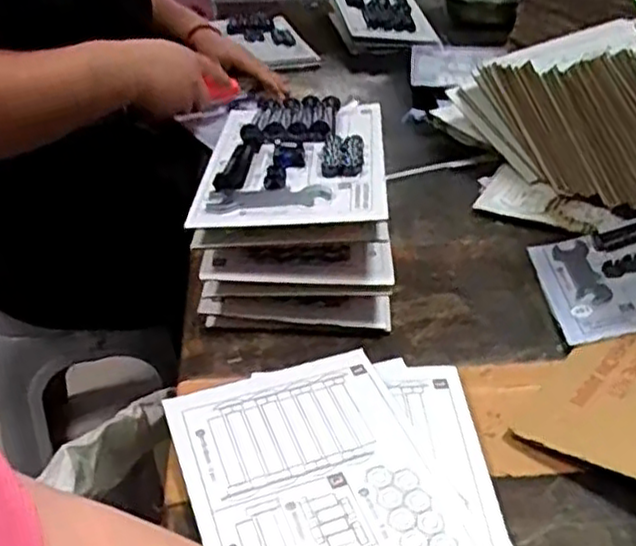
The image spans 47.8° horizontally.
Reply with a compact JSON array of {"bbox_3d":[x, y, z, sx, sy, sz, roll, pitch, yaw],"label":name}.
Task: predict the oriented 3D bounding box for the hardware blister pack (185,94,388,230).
[{"bbox_3d":[-0.020,-0.104,0.618,0.150,0.026,0.228,2,35,2],"label":"hardware blister pack"}]

